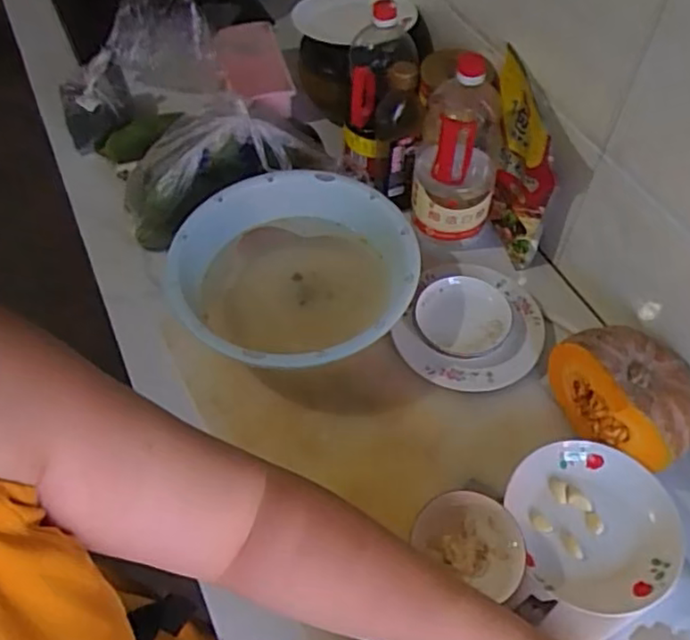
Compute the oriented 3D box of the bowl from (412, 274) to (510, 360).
[{"bbox_3d":[0.155,-0.002,0.849,0.122,0.033,0.114,-1,55,1],"label":"bowl"}]

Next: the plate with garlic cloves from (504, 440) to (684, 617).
[{"bbox_3d":[0.277,0.229,0.726,0.177,0.039,0.180,-1,55,1],"label":"plate with garlic cloves"}]

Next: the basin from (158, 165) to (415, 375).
[{"bbox_3d":[-0.067,-0.053,0.858,0.291,0.111,0.303,-1,55,1],"label":"basin"}]

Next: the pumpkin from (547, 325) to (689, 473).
[{"bbox_3d":[0.342,0.090,0.781,0.124,0.108,0.178,-26,59,-16],"label":"pumpkin"}]

